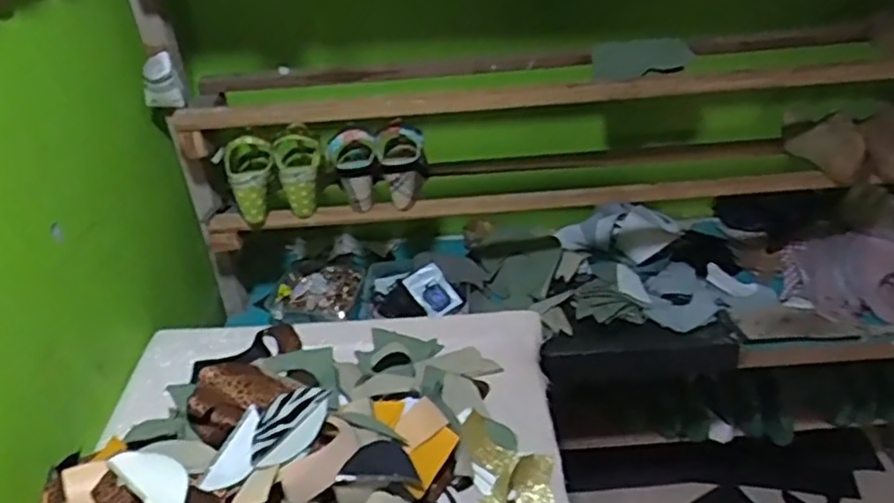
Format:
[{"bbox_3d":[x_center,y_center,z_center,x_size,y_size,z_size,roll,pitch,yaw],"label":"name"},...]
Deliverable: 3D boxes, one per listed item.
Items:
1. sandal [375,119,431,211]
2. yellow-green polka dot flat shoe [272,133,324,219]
[{"bbox_3d":[-0.080,-0.178,1.210,0.085,0.135,0.197,-5,32,-2],"label":"sandal"},{"bbox_3d":[-0.260,-0.164,1.201,0.081,0.145,0.182,-8,33,-7],"label":"yellow-green polka dot flat shoe"}]

